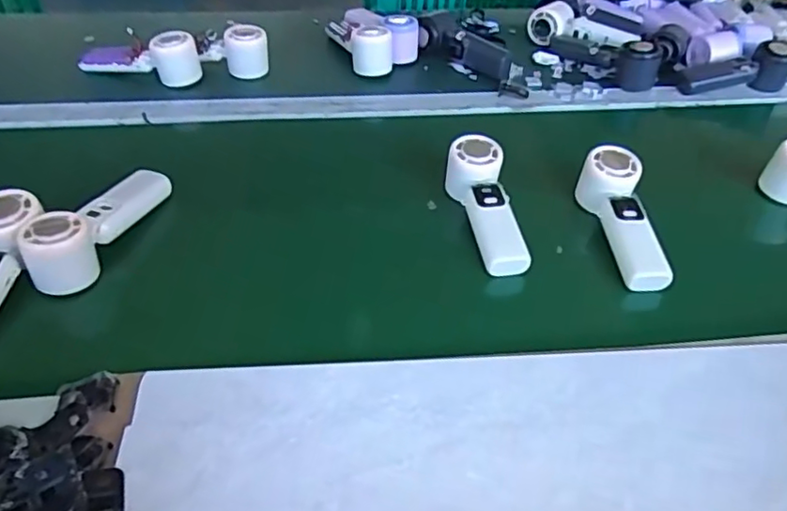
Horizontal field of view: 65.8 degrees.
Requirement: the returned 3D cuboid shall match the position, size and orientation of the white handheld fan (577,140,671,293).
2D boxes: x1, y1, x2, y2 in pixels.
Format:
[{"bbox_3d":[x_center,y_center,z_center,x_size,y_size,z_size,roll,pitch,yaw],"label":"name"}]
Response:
[{"bbox_3d":[0.231,-0.042,0.612,0.060,0.044,0.165,0,44,-3],"label":"white handheld fan"}]

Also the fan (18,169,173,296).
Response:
[{"bbox_3d":[-0.279,-0.036,0.582,0.044,0.058,0.167,16,46,13],"label":"fan"}]

